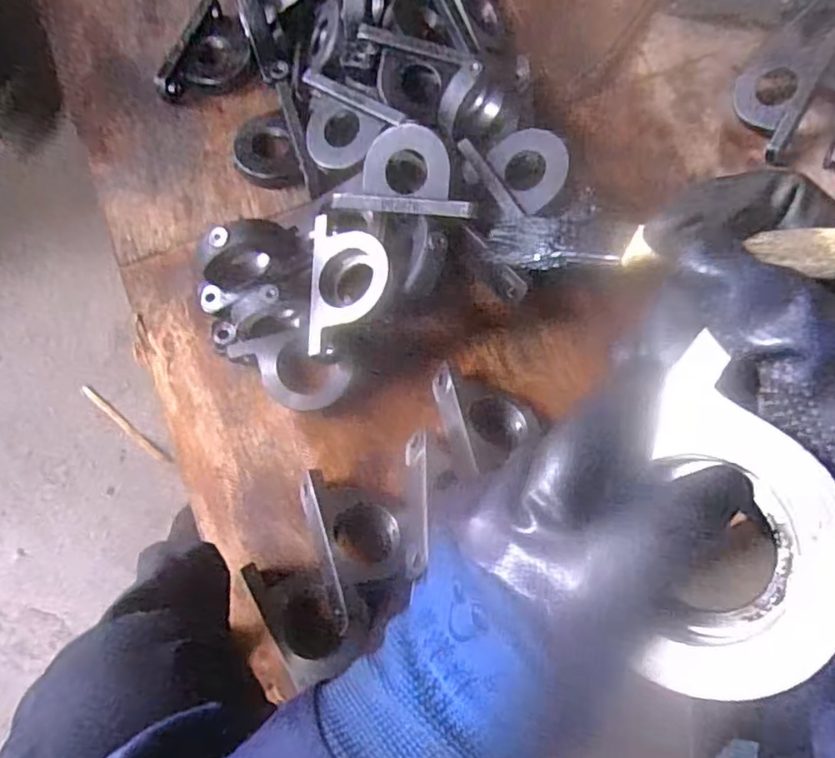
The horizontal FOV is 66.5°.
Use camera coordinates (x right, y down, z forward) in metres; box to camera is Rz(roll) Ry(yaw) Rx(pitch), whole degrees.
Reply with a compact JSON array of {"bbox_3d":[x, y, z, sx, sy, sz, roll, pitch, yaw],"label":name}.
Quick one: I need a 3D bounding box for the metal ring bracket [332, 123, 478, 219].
[{"bbox_3d":[-0.012,-0.207,0.630,0.145,0.028,0.083,8,104,14],"label":"metal ring bracket"}]

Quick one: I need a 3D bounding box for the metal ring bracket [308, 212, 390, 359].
[{"bbox_3d":[-0.067,-0.096,0.628,0.080,0.023,0.137,-1,85,16],"label":"metal ring bracket"}]

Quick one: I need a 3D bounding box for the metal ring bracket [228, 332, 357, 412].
[{"bbox_3d":[-0.131,-0.013,0.673,0.116,0.034,0.072,33,75,10],"label":"metal ring bracket"}]

